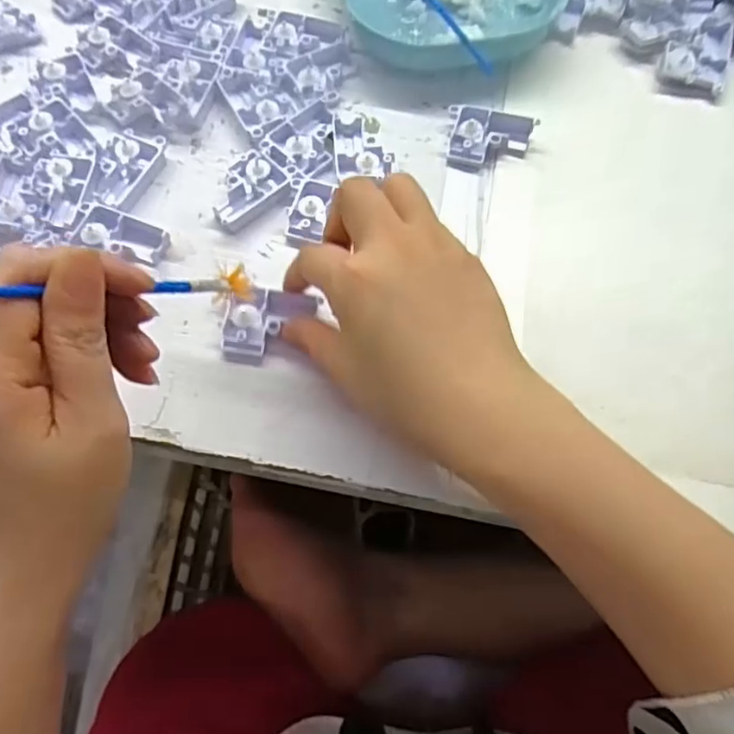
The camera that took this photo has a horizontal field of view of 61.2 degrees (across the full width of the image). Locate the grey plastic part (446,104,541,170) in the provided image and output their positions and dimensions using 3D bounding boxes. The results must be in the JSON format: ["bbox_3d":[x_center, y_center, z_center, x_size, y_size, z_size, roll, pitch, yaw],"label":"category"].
[{"bbox_3d":[0.073,-0.135,0.369,0.049,0.015,0.037,10,67,3],"label":"grey plastic part"}]

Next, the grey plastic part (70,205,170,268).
[{"bbox_3d":[-0.132,-0.071,0.337,0.046,0.015,0.026,16,68,5],"label":"grey plastic part"}]

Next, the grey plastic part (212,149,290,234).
[{"bbox_3d":[-0.071,-0.101,0.353,0.045,0.010,0.034,-40,73,-16],"label":"grey plastic part"}]

